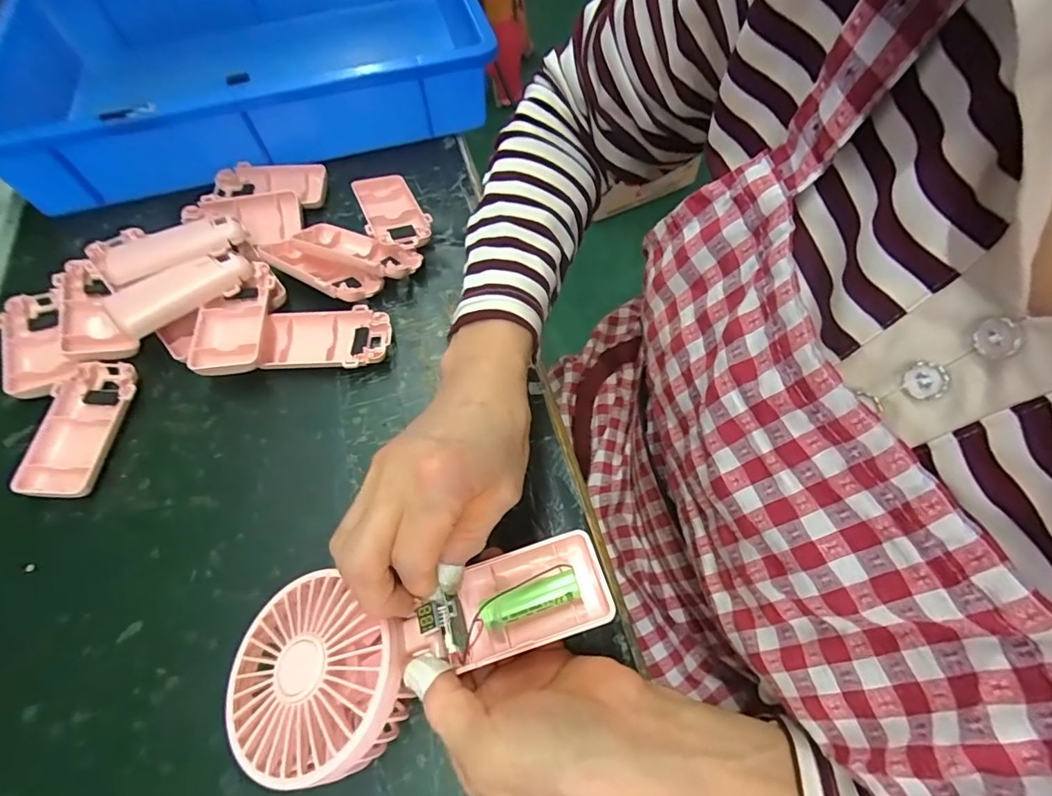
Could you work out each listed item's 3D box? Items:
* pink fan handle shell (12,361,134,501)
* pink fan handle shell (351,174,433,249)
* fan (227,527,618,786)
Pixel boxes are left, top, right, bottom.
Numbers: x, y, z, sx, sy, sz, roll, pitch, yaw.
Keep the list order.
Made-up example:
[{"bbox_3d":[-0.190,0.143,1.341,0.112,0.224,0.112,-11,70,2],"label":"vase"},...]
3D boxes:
[{"bbox_3d":[-0.299,0.020,0.344,0.048,0.016,0.095,1,62,1],"label":"pink fan handle shell"},{"bbox_3d":[-0.112,-0.157,0.428,0.050,0.021,0.096,-19,63,-9],"label":"pink fan handle shell"},{"bbox_3d":[-0.051,0.108,0.237,0.181,0.043,0.083,-17,63,-7],"label":"fan"}]

